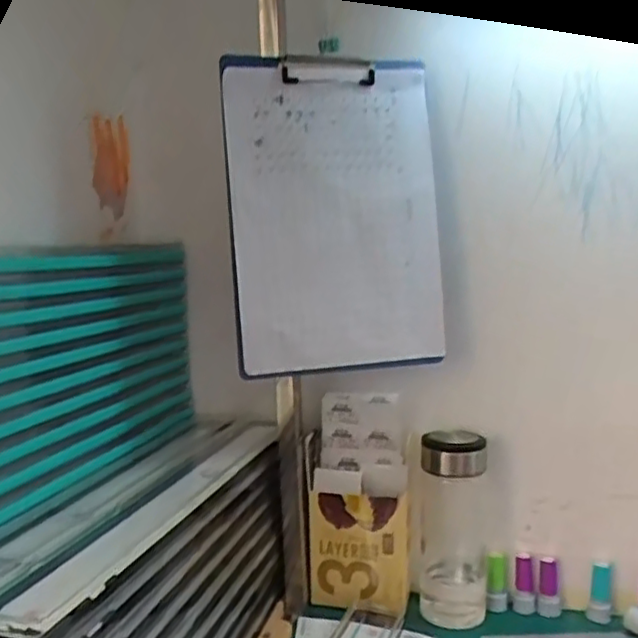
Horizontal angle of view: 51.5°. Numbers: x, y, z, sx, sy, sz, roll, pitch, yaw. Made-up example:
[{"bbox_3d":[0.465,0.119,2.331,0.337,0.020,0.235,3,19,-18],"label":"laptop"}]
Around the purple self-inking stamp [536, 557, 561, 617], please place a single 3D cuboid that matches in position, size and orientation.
[{"bbox_3d":[0.248,0.288,0.712,0.023,0.057,0.017,0,6,20],"label":"purple self-inking stamp"}]

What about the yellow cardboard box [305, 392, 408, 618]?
[{"bbox_3d":[0.044,0.206,0.732,0.111,0.229,0.064,-1,5,10],"label":"yellow cardboard box"}]

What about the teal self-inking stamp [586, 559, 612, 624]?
[{"bbox_3d":[0.297,0.288,0.699,0.023,0.059,0.022,1,6,25],"label":"teal self-inking stamp"}]

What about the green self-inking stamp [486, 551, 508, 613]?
[{"bbox_3d":[0.195,0.286,0.723,0.021,0.059,0.017,0,5,15],"label":"green self-inking stamp"}]

